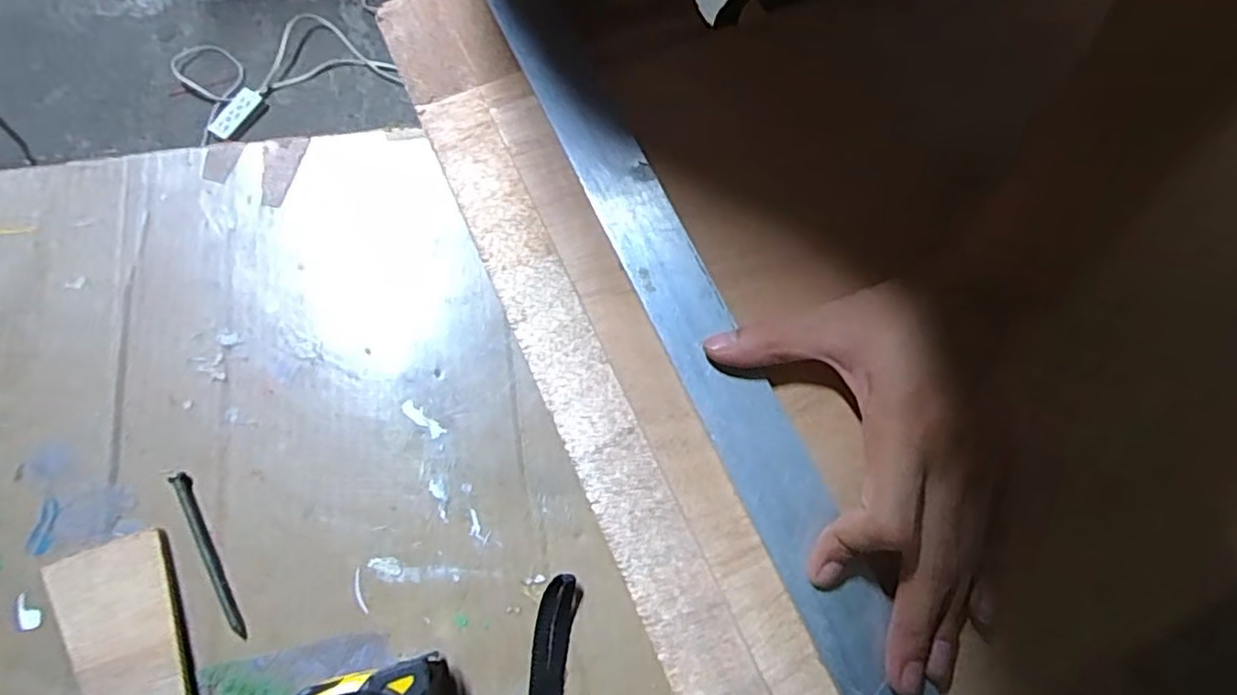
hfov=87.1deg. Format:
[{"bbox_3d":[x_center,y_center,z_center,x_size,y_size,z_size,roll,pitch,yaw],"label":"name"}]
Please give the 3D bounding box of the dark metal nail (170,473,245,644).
[{"bbox_3d":[-0.181,0.091,0.286,0.006,0.005,0.078,-28,75,-10],"label":"dark metal nail"}]

